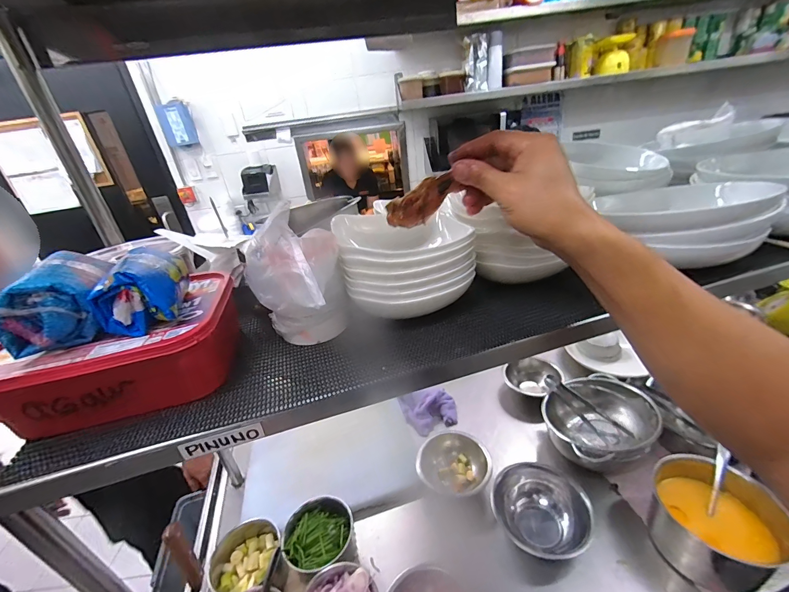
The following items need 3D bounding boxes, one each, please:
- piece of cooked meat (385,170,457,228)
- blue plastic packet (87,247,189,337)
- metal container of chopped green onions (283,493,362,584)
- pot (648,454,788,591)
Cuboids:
[{"bbox_3d":[0.026,-0.096,0.348,0.075,0.032,0.023,-32,23,18],"label":"piece of cooked meat"},{"bbox_3d":[-0.236,-0.007,0.321,0.059,0.063,0.084,-15,29,-13],"label":"blue plastic packet"},{"bbox_3d":[-0.135,0.457,0.629,0.111,0.105,0.120,-6,29,3],"label":"metal container of chopped green onions"},{"bbox_3d":[0.530,0.379,0.571,0.145,0.118,0.162,-16,30,-15],"label":"pot"}]

